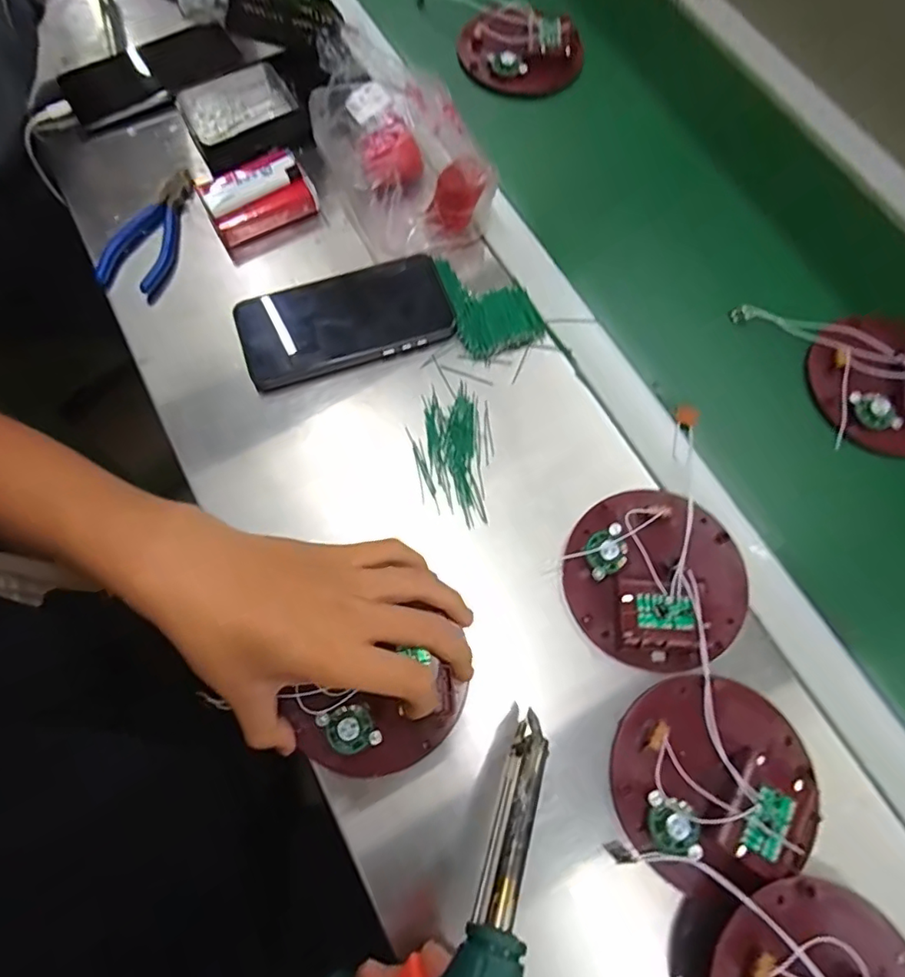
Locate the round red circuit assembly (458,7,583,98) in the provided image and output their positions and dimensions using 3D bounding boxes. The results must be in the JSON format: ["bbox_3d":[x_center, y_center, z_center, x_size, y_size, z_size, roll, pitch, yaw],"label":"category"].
[{"bbox_3d":[0.065,-0.423,0.544,0.119,0.033,0.072,7,93,5],"label":"round red circuit assembly"}]

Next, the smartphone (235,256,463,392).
[{"bbox_3d":[-0.085,-0.136,0.439,0.163,0.018,0.083,-17,72,-7],"label":"smartphone"}]

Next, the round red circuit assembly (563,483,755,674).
[{"bbox_3d":[0.139,0.057,0.372,0.120,0.019,0.118,-23,73,-9],"label":"round red circuit assembly"}]

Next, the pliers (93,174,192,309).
[{"bbox_3d":[-0.254,-0.217,0.467,0.052,0.016,0.120,10,71,2],"label":"pliers"}]

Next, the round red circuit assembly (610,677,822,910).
[{"bbox_3d":[0.159,0.173,0.334,0.119,0.023,0.109,1,71,-1],"label":"round red circuit assembly"}]

